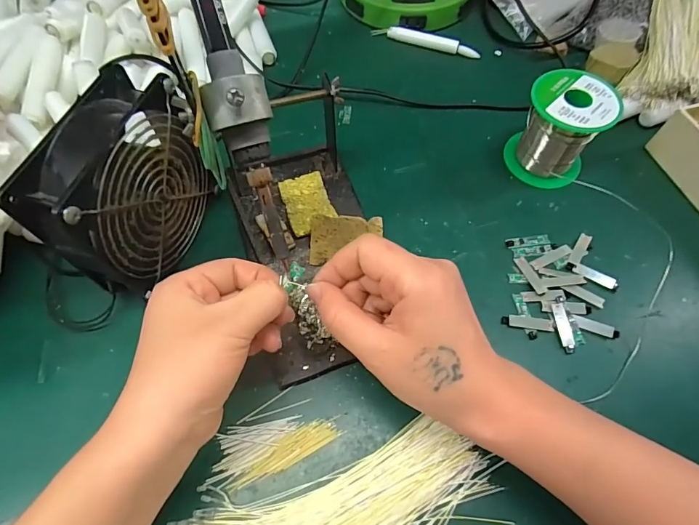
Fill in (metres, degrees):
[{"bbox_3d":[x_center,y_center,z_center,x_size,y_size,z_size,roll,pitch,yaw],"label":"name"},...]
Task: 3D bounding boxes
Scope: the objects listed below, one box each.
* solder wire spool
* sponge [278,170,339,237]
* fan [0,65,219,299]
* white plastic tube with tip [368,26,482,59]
[{"bbox_3d":[0.176,-0.112,0.339,0.064,0.065,0.059,0,64,0],"label":"solder wire spool"},{"bbox_3d":[-0.034,-0.047,0.333,0.036,0.010,0.053,-16,65,-9],"label":"sponge"},{"bbox_3d":[-0.144,-0.054,0.283,0.045,0.117,0.136,17,65,8],"label":"fan"},{"bbox_3d":[0.084,-0.247,0.451,0.122,0.013,0.009,17,65,8],"label":"white plastic tube with tip"}]

